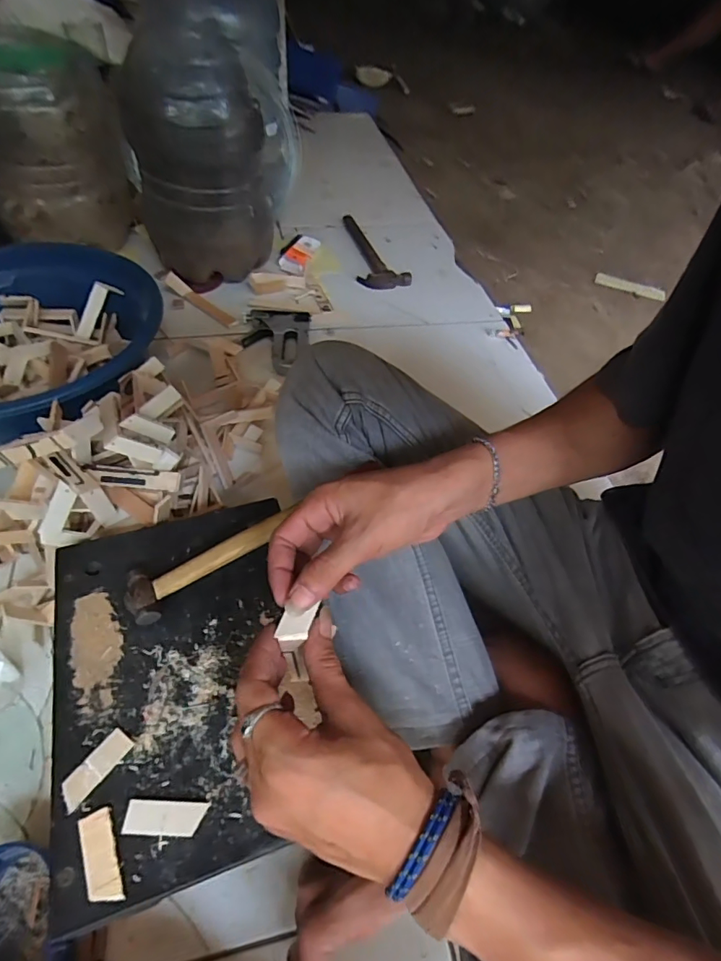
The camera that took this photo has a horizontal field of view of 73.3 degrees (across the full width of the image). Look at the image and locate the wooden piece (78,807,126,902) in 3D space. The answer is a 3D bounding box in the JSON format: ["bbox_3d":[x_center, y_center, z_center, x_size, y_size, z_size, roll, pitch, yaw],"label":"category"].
[{"bbox_3d":[-0.167,0.241,0.310,0.021,0.004,0.051,-19,56,-19],"label":"wooden piece"}]

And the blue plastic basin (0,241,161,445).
[{"bbox_3d":[-0.447,-0.176,0.652,0.324,0.119,0.323,3,52,-3],"label":"blue plastic basin"}]

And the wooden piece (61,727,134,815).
[{"bbox_3d":[-0.185,0.201,0.339,0.019,0.004,0.050,33,56,19],"label":"wooden piece"}]

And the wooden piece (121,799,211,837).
[{"bbox_3d":[-0.132,0.227,0.326,0.052,0.005,0.020,4,52,-2],"label":"wooden piece"}]

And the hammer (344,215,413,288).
[{"bbox_3d":[0.030,-0.509,1.071,0.106,0.025,0.296,-6,53,-10],"label":"hammer"}]

